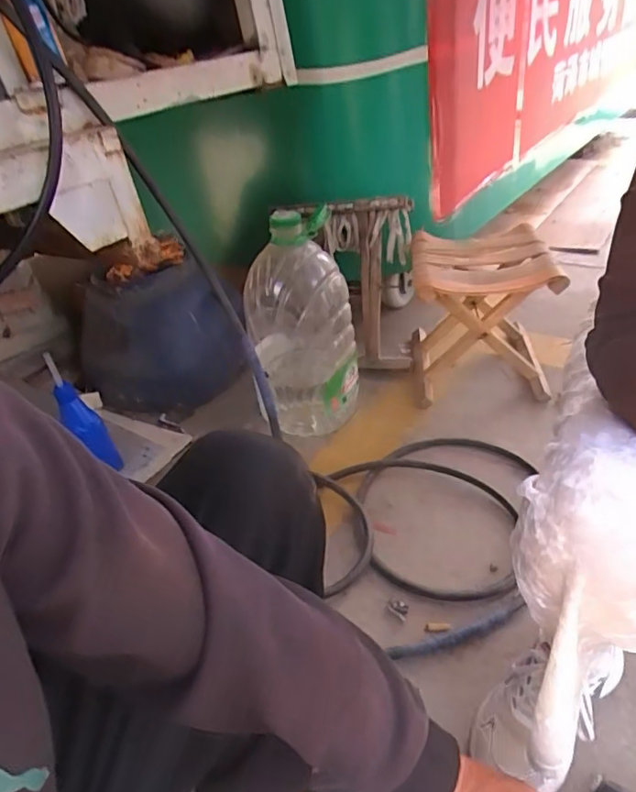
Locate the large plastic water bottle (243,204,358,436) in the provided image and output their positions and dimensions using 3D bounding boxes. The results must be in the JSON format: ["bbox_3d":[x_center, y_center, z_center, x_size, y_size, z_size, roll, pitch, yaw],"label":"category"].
[{"bbox_3d":[-0.036,-0.165,1.159,0.207,0.420,0.255,-8,34,4],"label":"large plastic water bottle"}]

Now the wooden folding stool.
[{"bbox_3d":[0.341,-0.174,1.209,0.270,0.287,0.288,-6,35,7],"label":"wooden folding stool"}]

